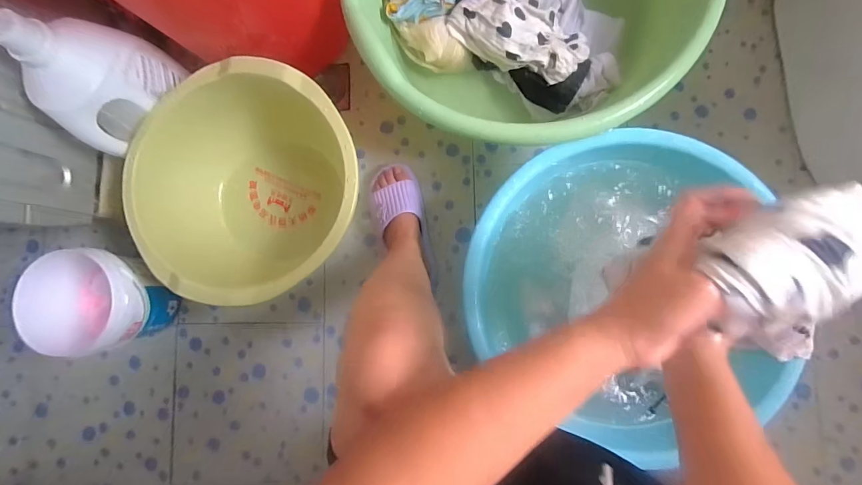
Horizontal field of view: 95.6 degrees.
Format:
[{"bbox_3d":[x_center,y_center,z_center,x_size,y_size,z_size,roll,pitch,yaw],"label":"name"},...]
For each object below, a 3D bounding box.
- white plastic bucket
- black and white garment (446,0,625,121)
[{"bbox_3d":[-0.597,0.110,0.724,0.195,0.162,0.174,-2,85,4],"label":"white plastic bucket"},{"bbox_3d":[0.218,-0.419,0.691,0.342,0.101,0.296,42,90,6],"label":"black and white garment"}]

